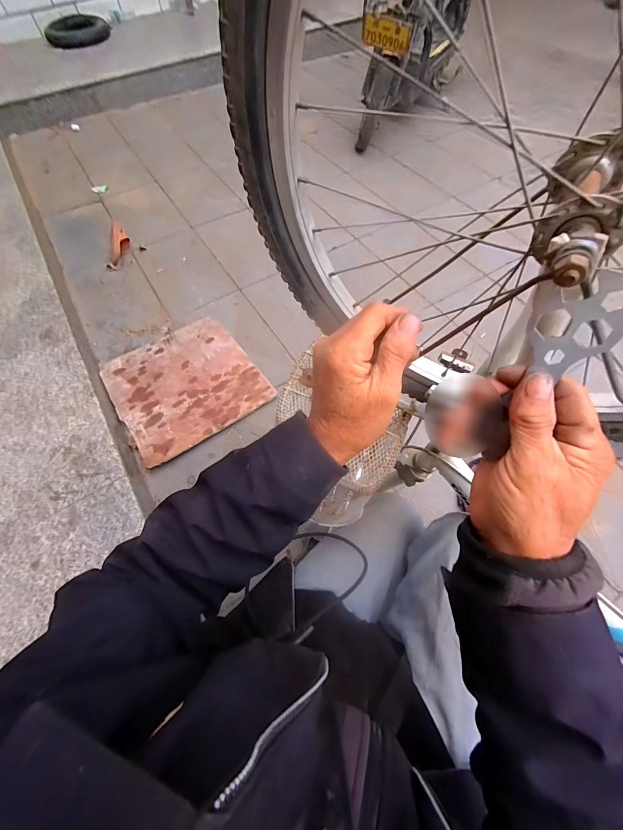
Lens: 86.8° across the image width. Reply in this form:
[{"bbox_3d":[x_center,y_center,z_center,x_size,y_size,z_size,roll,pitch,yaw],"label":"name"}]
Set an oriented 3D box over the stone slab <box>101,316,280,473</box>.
[{"bbox_3d":[-0.427,-0.108,1.118,0.451,0.018,0.447,-32,69,-19],"label":"stone slab"}]

